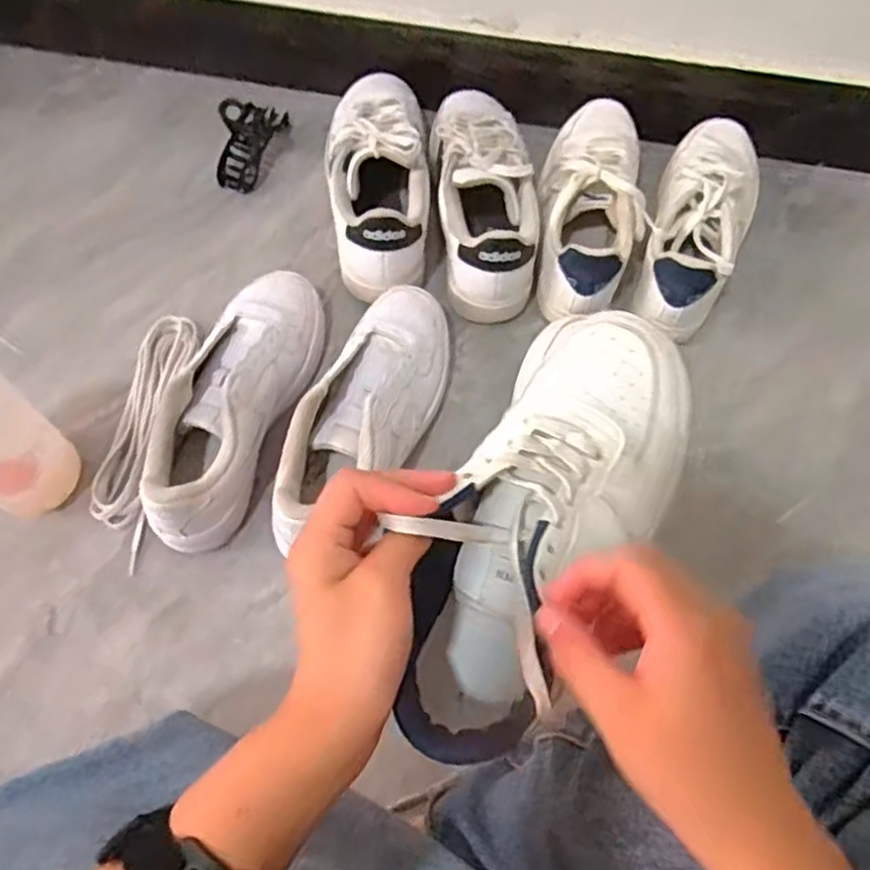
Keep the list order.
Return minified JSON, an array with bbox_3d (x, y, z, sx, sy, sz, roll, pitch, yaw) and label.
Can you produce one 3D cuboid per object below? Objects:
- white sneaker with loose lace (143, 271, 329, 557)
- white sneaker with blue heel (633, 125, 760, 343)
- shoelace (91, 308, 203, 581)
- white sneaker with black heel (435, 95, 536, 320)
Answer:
[{"bbox_3d":[-0.165,-0.033,0.600,0.097,0.084,0.251,19,66,9],"label":"white sneaker with loose lace"},{"bbox_3d":[0.253,-0.197,0.685,0.089,0.096,0.247,17,66,8],"label":"white sneaker with blue heel"},{"bbox_3d":[-0.250,-0.004,0.631,0.049,0.024,0.217,7,65,3],"label":"shoelace"},{"bbox_3d":[0.048,-0.240,0.696,0.083,0.102,0.238,-2,65,-1],"label":"white sneaker with black heel"}]

